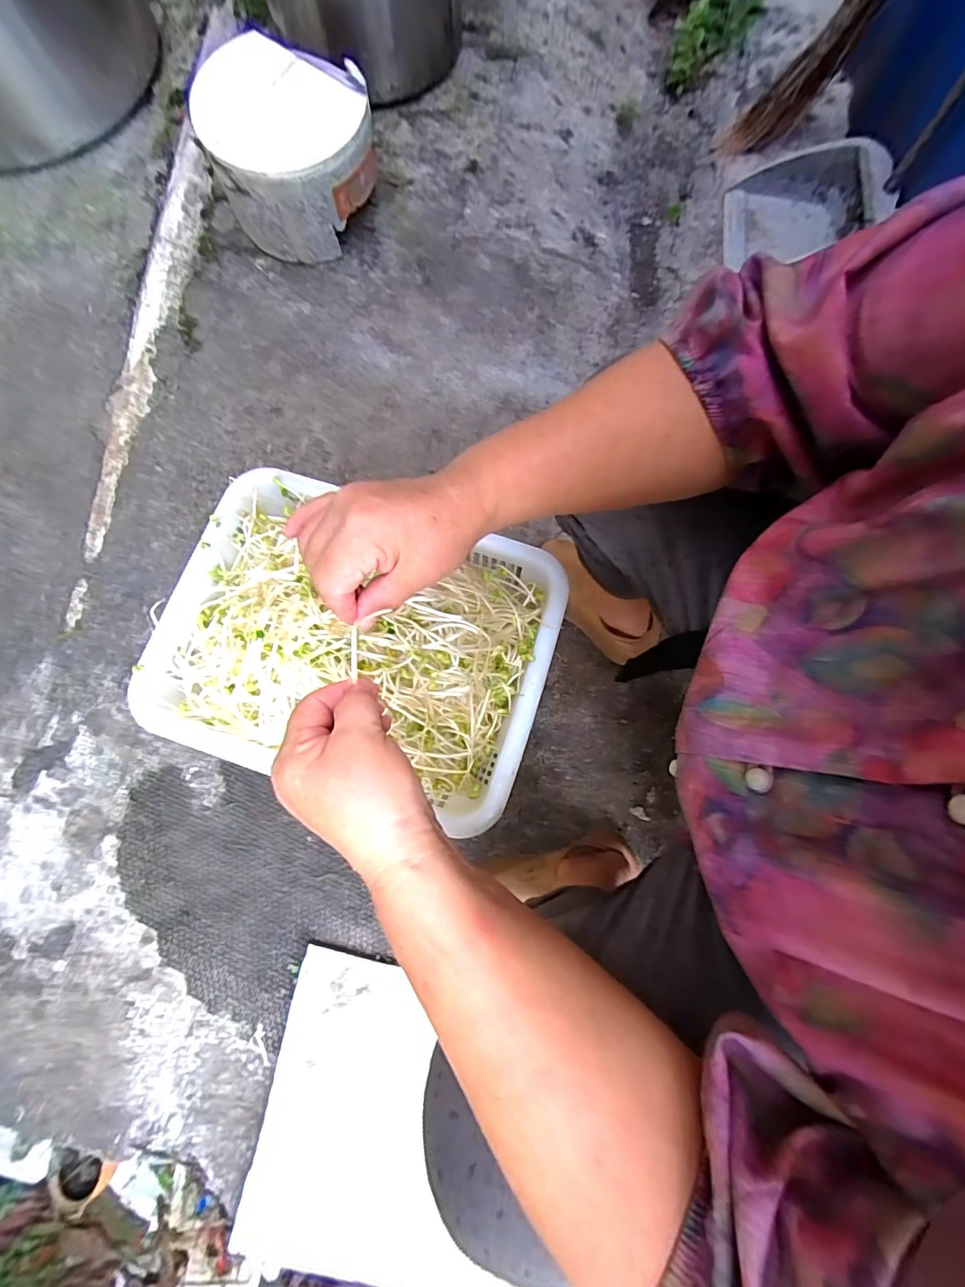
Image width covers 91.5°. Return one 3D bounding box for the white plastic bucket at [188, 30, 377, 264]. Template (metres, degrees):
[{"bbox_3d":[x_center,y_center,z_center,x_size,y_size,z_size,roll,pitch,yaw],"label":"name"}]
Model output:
[{"bbox_3d":[-0.345,-0.917,0.884,0.286,0.189,0.324,-14,76,-2],"label":"white plastic bucket"}]

